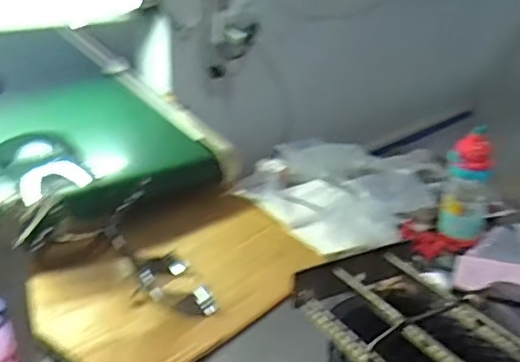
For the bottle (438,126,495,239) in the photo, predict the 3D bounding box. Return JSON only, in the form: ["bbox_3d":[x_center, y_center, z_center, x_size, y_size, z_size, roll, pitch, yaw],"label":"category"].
[{"bbox_3d":[0.384,0.019,1.113,0.070,0.205,0.083,21,29,39],"label":"bottle"}]

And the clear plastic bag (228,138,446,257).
[{"bbox_3d":[0.193,0.001,1.310,0.402,0.078,0.488,19,28,36],"label":"clear plastic bag"}]

